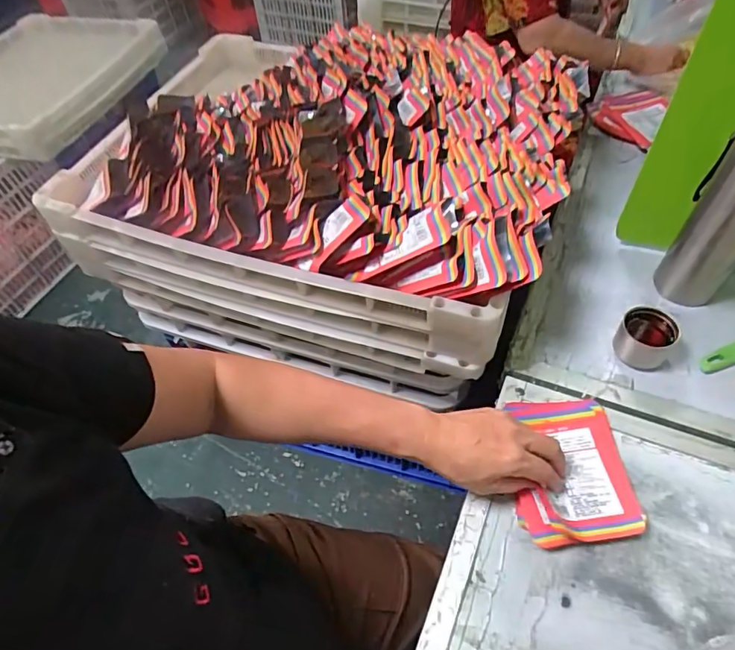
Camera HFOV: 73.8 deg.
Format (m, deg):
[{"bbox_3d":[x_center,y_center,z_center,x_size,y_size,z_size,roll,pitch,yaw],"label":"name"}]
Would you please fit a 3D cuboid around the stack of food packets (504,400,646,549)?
[{"bbox_3d":[0.213,0.148,0.518,0.115,0.023,0.155,-3,53,2],"label":"stack of food packets"}]

